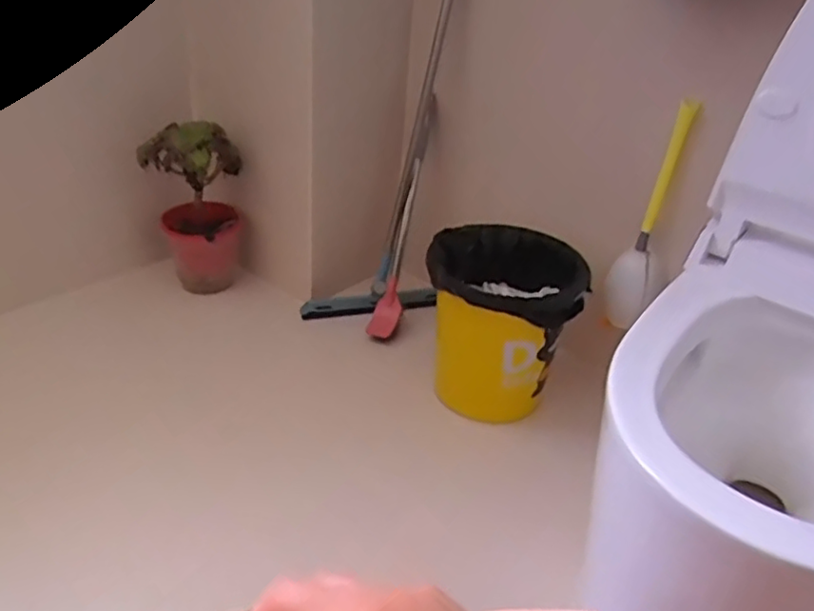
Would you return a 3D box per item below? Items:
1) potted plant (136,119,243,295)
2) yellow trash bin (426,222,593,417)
[{"bbox_3d":[-0.454,-0.206,1.454,0.198,0.367,0.149,-10,35,-14],"label":"potted plant"},{"bbox_3d":[0.178,0.032,1.217,0.270,0.281,0.279,6,35,9],"label":"yellow trash bin"}]

